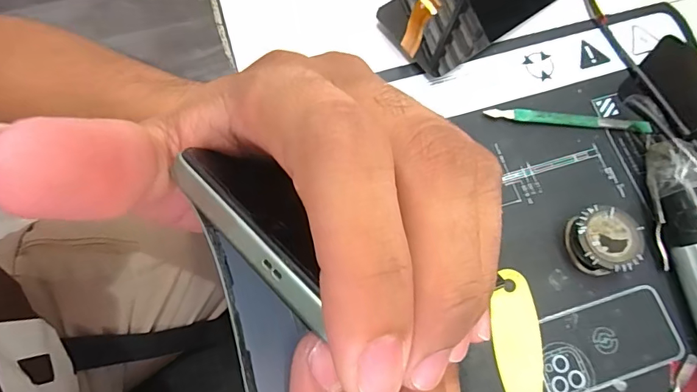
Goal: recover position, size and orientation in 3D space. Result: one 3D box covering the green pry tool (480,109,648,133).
[{"bbox_3d":[0.153,-0.053,0.313,0.113,0.006,0.009,5,73,0],"label":"green pry tool"}]

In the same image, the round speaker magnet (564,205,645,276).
[{"bbox_3d":[0.156,0.028,0.279,0.039,0.024,0.039,0,73,-1],"label":"round speaker magnet"}]

